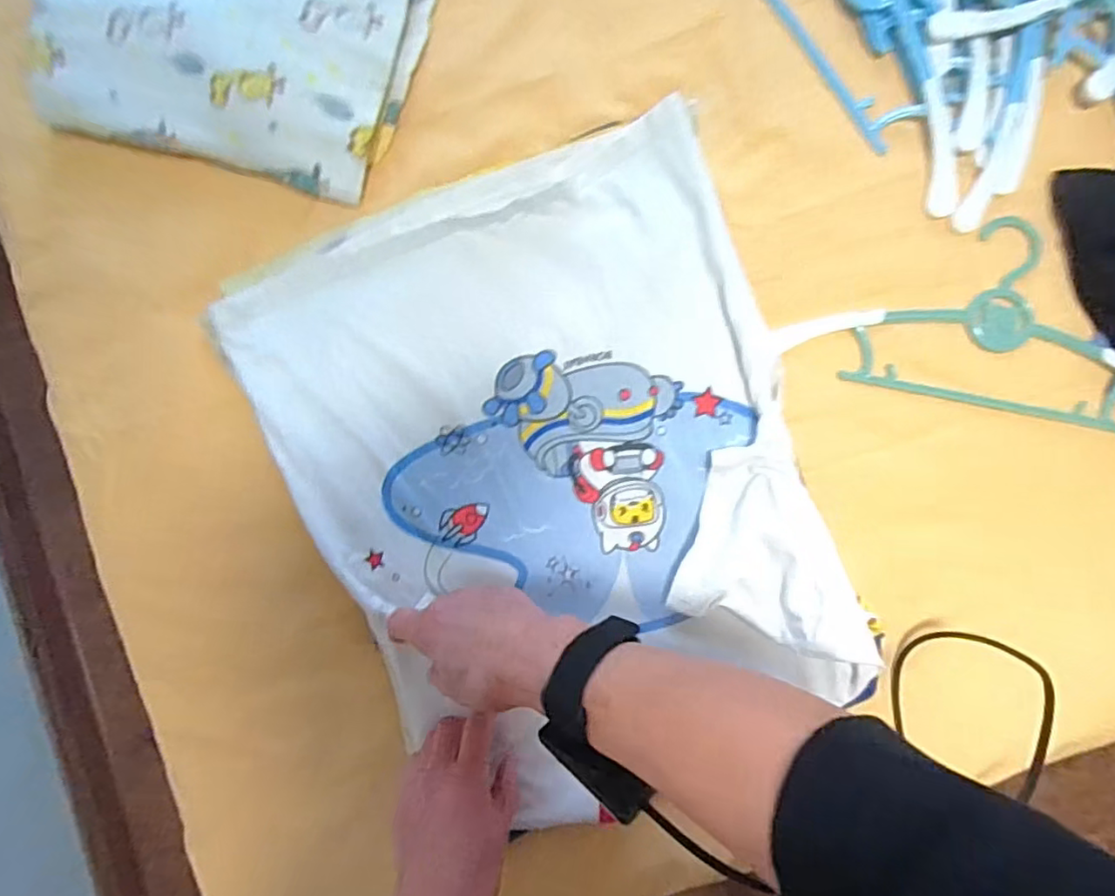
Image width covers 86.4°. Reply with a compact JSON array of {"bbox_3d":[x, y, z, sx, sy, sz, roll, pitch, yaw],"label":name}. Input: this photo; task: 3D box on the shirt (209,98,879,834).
[{"bbox_3d":[0.004,0.006,0.478,0.418,0.042,0.487,-26,87,2],"label":"shirt"}]

